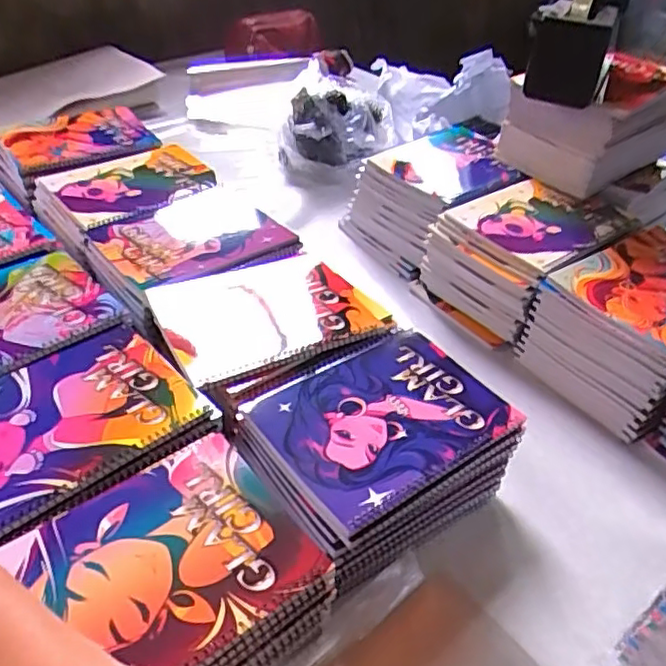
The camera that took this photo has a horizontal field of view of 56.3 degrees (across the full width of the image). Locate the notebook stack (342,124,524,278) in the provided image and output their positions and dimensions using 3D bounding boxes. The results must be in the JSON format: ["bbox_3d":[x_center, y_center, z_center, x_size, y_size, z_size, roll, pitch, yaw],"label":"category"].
[{"bbox_3d":[0.152,-0.188,0.886,0.206,0.118,0.178,-22,46,-27],"label":"notebook stack"}]

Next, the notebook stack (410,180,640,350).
[{"bbox_3d":[0.241,-0.093,0.787,0.202,0.124,0.170,-29,49,-32],"label":"notebook stack"}]

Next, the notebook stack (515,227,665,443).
[{"bbox_3d":[0.342,-0.007,0.686,0.206,0.112,0.164,-22,46,-27],"label":"notebook stack"}]

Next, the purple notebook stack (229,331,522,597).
[{"bbox_3d":[0.036,0.097,0.558,0.202,0.073,0.169,-25,47,-29],"label":"purple notebook stack"}]

